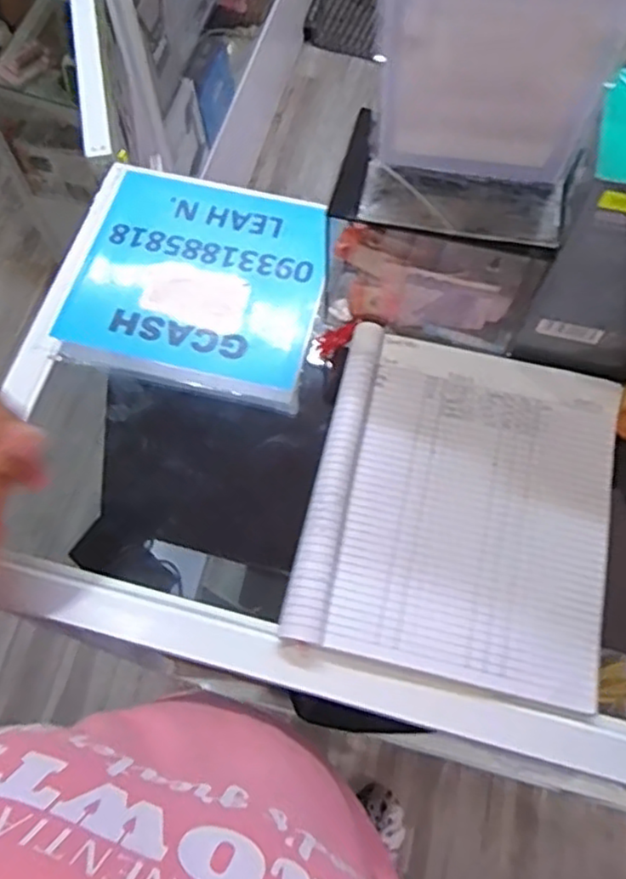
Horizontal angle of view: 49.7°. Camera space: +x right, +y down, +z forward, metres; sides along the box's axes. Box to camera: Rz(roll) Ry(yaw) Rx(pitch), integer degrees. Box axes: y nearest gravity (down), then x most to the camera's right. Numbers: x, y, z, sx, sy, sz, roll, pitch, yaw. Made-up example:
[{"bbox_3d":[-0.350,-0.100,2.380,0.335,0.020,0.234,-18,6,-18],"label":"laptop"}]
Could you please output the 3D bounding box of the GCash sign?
[{"bbox_3d":[-0.094,-0.139,0.585,0.208,0.007,0.205,13,68,6],"label":"GCash sign"}]

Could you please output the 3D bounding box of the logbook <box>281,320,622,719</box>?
[{"bbox_3d":[0.111,0.046,0.496,0.208,0.021,0.252,13,67,7],"label":"logbook"}]

